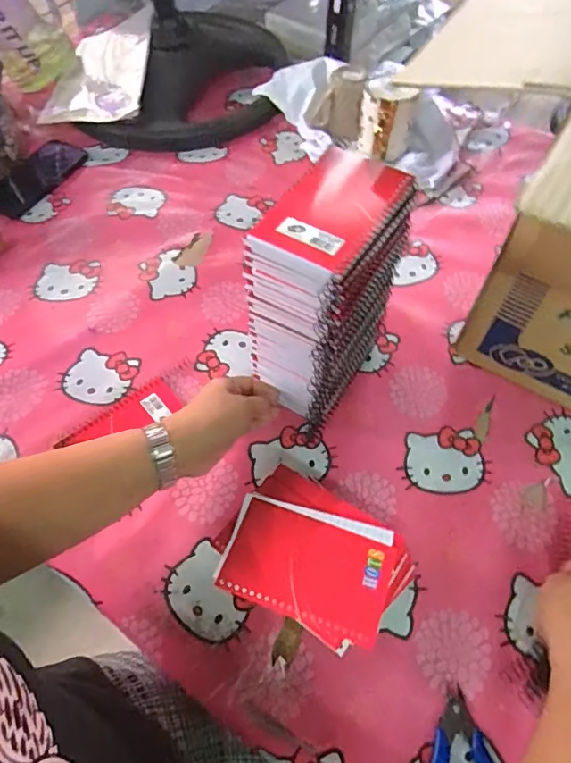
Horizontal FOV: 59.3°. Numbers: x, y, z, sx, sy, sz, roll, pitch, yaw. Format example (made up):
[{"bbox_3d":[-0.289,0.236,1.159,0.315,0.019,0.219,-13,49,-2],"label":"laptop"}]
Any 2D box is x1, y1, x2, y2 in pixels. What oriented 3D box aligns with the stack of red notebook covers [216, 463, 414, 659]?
[{"bbox_3d":[0.025,0.157,0.439,0.148,0.059,0.113,27,63,17],"label":"stack of red notebook covers"}]

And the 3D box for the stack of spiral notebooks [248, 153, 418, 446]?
[{"bbox_3d":[0.035,-0.072,0.480,0.087,0.215,0.144,29,63,18],"label":"stack of spiral notebooks"}]

